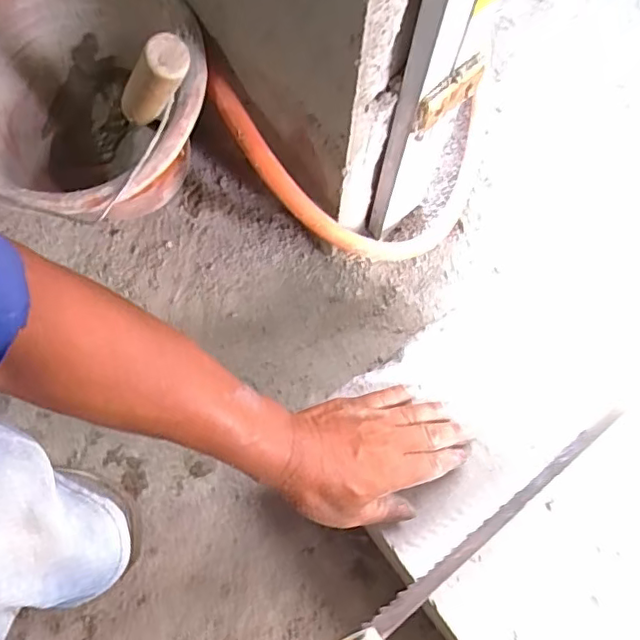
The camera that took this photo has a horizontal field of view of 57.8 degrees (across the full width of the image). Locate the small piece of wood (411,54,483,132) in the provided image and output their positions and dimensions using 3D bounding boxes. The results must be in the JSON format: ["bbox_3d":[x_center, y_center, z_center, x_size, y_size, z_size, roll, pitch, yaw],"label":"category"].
[{"bbox_3d":[0.102,-0.177,0.456,0.067,0.039,0.011,-43,78,-14],"label":"small piece of wood"}]

